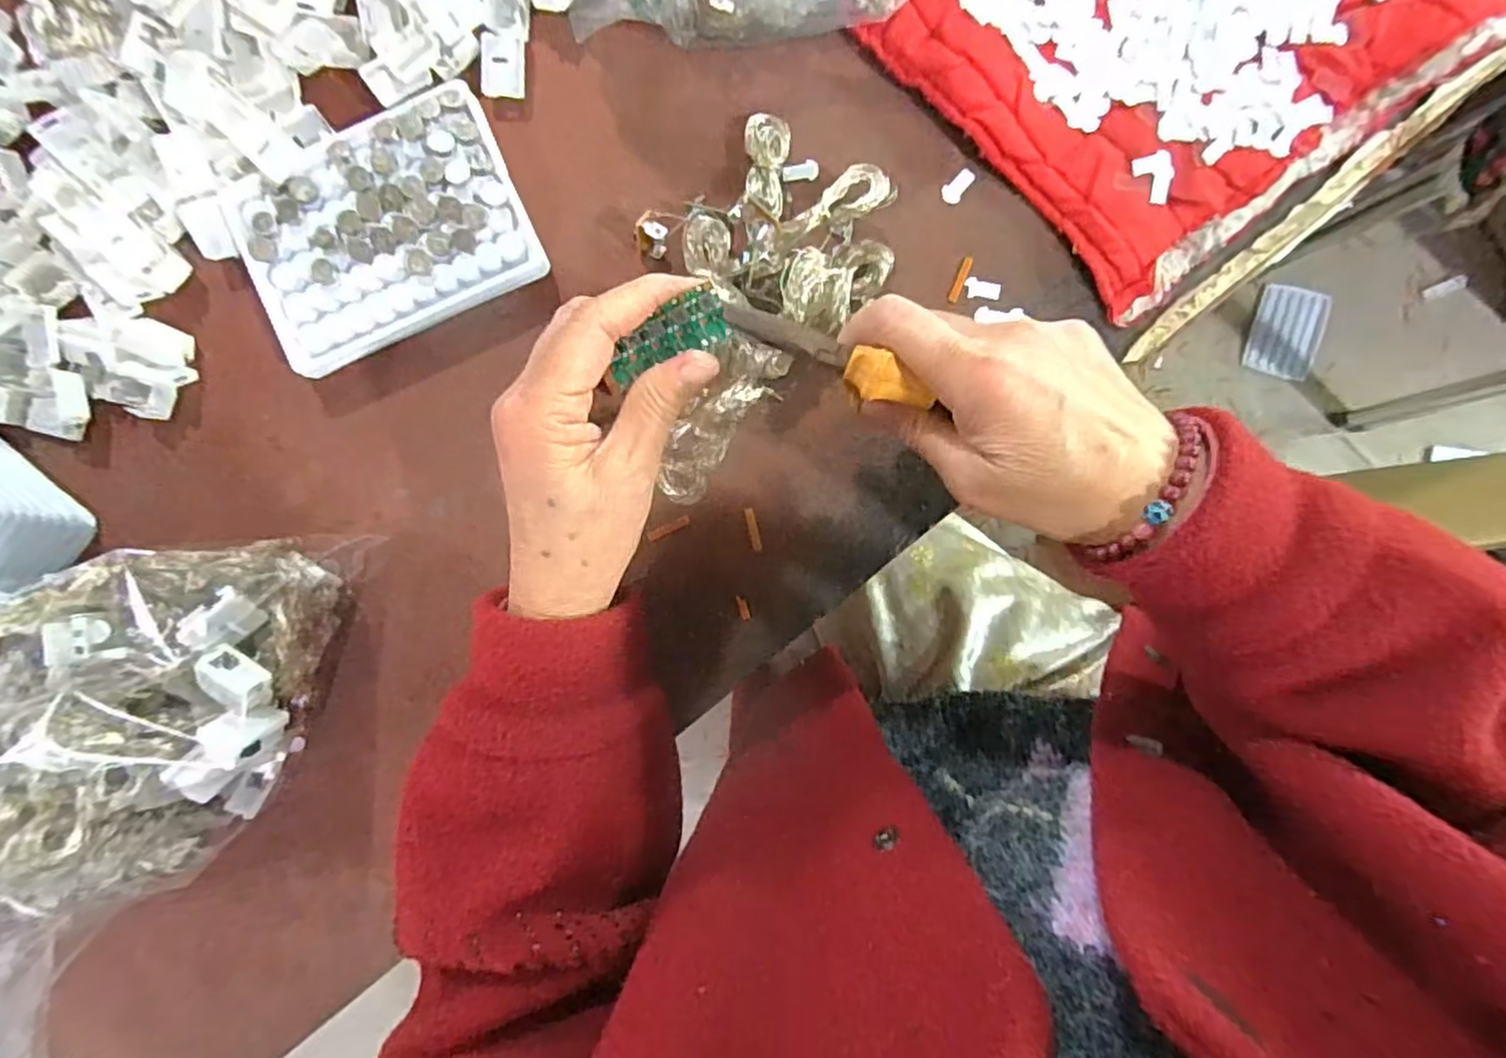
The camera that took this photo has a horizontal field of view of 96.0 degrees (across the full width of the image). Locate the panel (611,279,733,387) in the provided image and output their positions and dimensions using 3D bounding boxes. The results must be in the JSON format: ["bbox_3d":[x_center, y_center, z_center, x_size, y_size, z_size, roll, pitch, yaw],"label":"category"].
[{"bbox_3d":[-0.032,-0.069,0.252,0.049,0.005,0.019,-28,107,19],"label":"panel"}]

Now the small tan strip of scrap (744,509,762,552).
[{"bbox_3d":[0.000,0.001,0.334,0.004,0.004,0.022,-13,93,1],"label":"small tan strip of scrap"}]

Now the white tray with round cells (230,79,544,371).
[{"bbox_3d":[-0.177,-0.142,0.325,0.131,0.012,0.097,-24,92,3],"label":"white tray with round cells"}]

